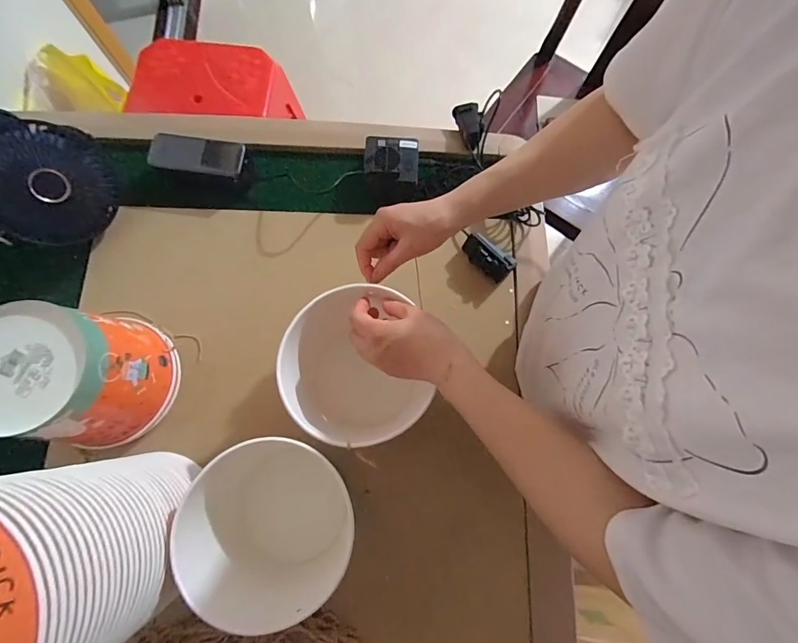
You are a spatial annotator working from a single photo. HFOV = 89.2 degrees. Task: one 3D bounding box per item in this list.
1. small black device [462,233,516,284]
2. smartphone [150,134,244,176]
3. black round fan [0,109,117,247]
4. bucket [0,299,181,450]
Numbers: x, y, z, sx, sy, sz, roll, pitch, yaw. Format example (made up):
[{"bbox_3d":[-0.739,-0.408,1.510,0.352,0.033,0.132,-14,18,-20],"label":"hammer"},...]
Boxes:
[{"bbox_3d":[0.122,-0.088,0.563,0.075,0.039,0.026,35,78,6],"label":"small black device"},{"bbox_3d":[-0.284,-0.236,0.565,0.132,0.014,0.057,5,77,-1],"label":"smartphone"},{"bbox_3d":[-0.456,-0.175,0.522,0.113,0.112,0.159,24,77,4],"label":"black round fan"},{"bbox_3d":[-0.356,0.055,0.454,0.143,0.142,0.143,0,77,-2],"label":"bucket"}]

